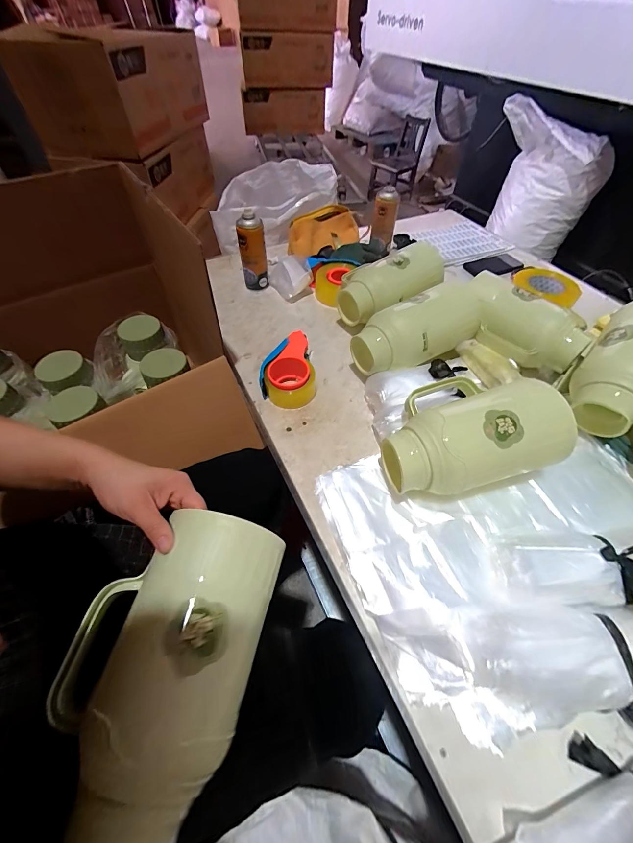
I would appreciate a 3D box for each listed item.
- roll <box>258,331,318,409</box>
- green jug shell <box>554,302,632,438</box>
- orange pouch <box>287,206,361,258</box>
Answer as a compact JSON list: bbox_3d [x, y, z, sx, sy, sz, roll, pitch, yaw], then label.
[{"bbox_3d":[-0.060,-0.103,0.660,0.104,0.065,0.153,-4,53,-4],"label":"roll"},{"bbox_3d":[0.538,-0.086,0.582,0.252,0.124,0.162,-47,31,0],"label":"green jug shell"},{"bbox_3d":[0.014,-0.560,0.970,0.216,0.099,0.075,-30,59,-21],"label":"orange pouch"}]

